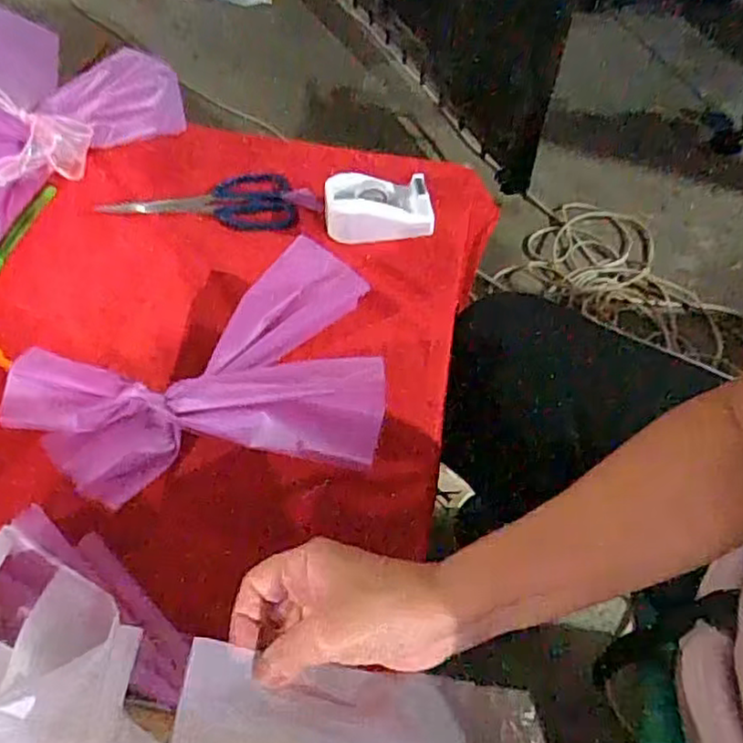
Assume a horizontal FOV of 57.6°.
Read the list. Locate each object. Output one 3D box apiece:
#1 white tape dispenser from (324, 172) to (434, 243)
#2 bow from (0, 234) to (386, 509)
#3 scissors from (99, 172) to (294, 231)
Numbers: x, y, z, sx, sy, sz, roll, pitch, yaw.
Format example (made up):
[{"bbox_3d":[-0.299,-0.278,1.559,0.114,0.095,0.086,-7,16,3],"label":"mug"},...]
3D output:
[{"bbox_3d":[0.007,-0.154,0.650,0.103,0.057,0.052,-6,54,-8],"label":"white tape dispenser"},{"bbox_3d":[-0.127,-0.004,0.506,0.252,0.055,0.166,-6,54,-8],"label":"bow"},{"bbox_3d":[-0.162,-0.164,0.647,0.175,0.010,0.068,-4,54,-6],"label":"scissors"}]

